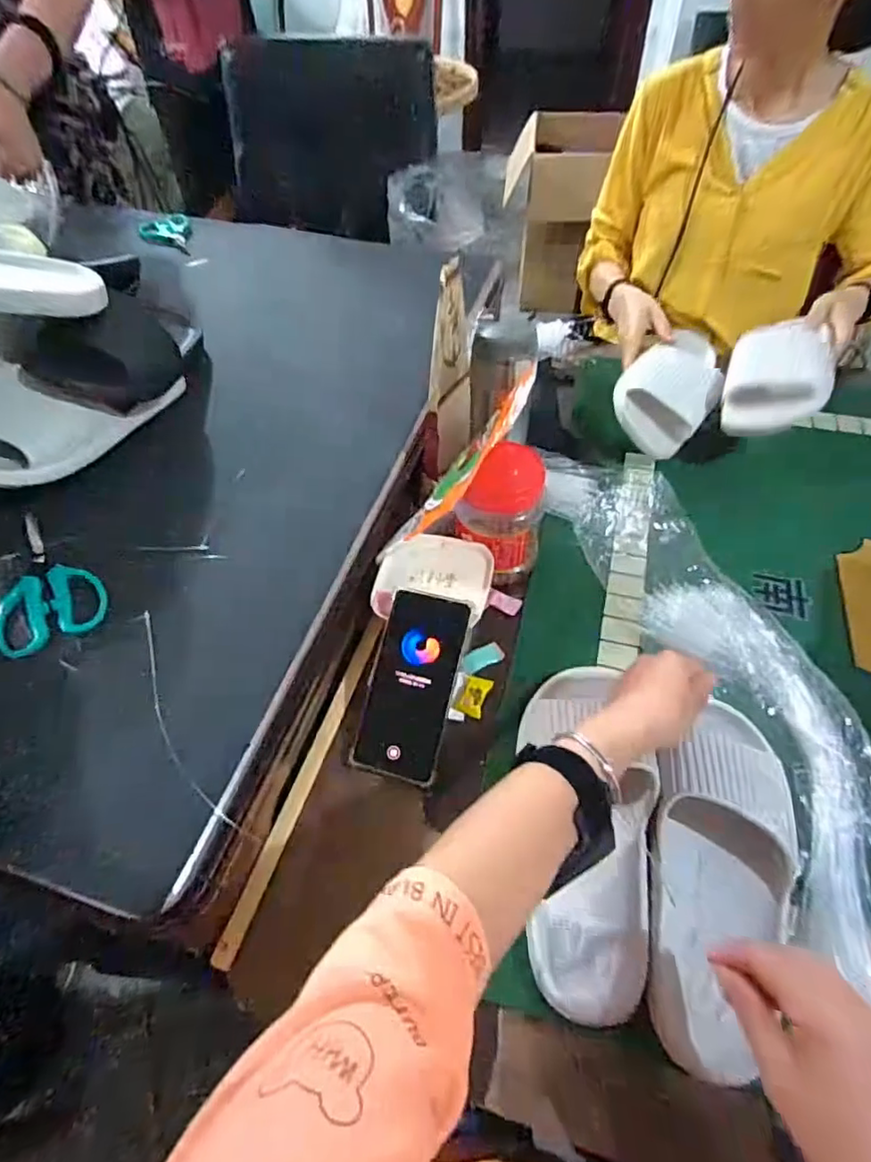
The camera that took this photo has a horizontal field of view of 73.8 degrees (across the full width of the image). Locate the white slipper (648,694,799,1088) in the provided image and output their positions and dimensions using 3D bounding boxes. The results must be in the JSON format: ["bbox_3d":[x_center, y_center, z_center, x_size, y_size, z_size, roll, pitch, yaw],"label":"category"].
[{"bbox_3d":[0.212,0.207,0.430,0.099,0.063,0.255,17,61,15],"label":"white slipper"}]

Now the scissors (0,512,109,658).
[{"bbox_3d":[-0.356,-0.001,0.524,0.087,0.013,0.154,-28,57,-18],"label":"scissors"}]

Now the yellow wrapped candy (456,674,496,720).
[{"bbox_3d":[0.038,0.109,0.559,0.025,0.008,0.040,16,55,14],"label":"yellow wrapped candy"}]

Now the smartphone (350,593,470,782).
[{"bbox_3d":[-0.021,0.093,0.523,0.077,0.014,0.161,13,84,12],"label":"smartphone"}]

